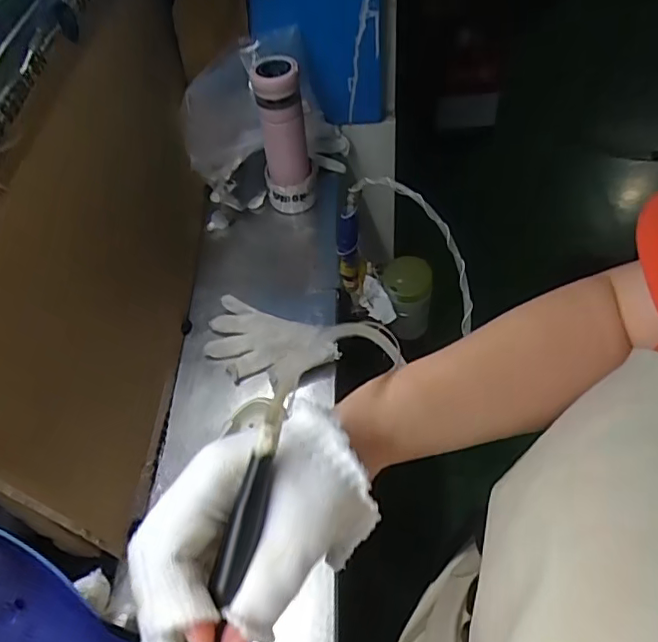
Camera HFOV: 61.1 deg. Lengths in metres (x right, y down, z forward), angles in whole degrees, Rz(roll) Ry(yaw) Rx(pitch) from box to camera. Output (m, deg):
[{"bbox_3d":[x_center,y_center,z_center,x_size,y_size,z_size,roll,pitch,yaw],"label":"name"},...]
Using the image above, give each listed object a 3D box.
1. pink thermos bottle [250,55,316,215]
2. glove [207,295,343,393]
[{"bbox_3d":[-0.067,-0.268,0.857,0.075,0.241,0.082,-11,51,-3],"label":"pink thermos bottle"},{"bbox_3d":[-0.083,0.036,0.747,0.184,0.029,0.105,15,54,17],"label":"glove"}]

